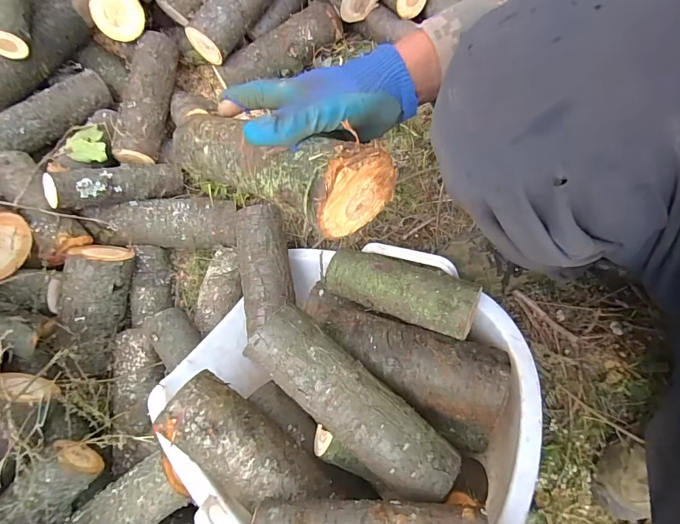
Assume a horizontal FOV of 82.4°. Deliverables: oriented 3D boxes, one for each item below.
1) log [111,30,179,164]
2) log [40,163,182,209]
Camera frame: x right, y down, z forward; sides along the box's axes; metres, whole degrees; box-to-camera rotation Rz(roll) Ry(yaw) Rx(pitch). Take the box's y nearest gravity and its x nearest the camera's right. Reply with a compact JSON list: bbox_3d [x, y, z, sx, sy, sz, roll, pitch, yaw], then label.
[{"bbox_3d":[-0.317,-0.269,0.630,0.065,0.069,0.210,5,68,5],"label":"log"},{"bbox_3d":[-0.339,-0.117,0.594,0.187,0.059,0.056,-18,63,-42],"label":"log"}]

